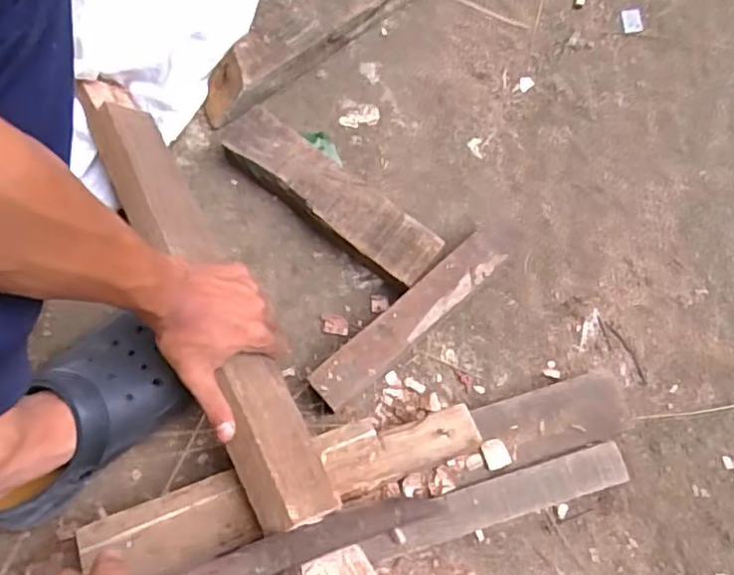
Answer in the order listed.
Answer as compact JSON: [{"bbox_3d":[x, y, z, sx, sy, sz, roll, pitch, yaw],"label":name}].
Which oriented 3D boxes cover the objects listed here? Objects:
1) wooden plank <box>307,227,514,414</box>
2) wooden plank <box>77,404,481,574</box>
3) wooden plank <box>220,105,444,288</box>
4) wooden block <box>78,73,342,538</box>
[{"bbox_3d":[0.045,0.024,0.602,0.235,0.011,0.041,-41,78,-9],"label":"wooden plank"},{"bbox_3d":[-0.071,0.176,0.554,0.343,0.031,0.061,-20,75,-4],"label":"wooden plank"},{"bbox_3d":[-0.044,-0.096,0.678,0.269,0.048,0.071,37,78,10],"label":"wooden plank"},{"bbox_3d":[-0.166,-0.017,0.585,0.061,0.058,0.508,-28,67,-6],"label":"wooden block"}]

